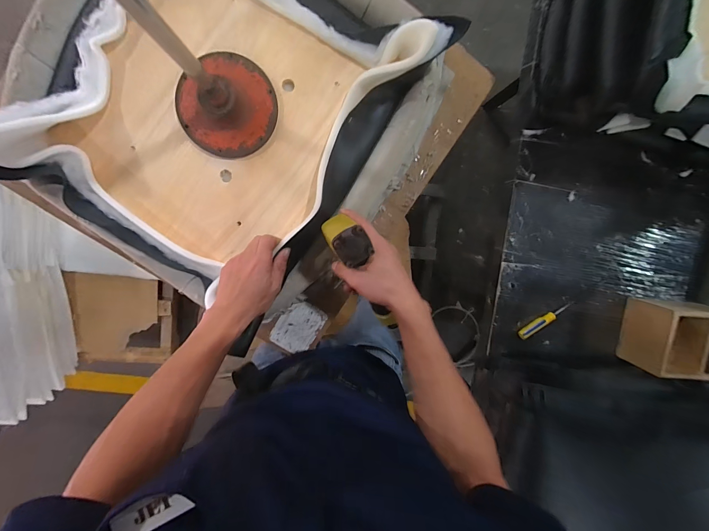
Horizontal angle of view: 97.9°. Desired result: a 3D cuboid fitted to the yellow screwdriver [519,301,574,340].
[{"bbox_3d":[0.563,0.163,0.908,0.177,0.030,0.029,-31,99,1],"label":"yellow screwdriver"}]

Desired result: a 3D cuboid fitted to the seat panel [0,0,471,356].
[{"bbox_3d":[-0.200,-0.233,0.438,0.469,0.108,0.518,34,95,-8],"label":"seat panel"}]

